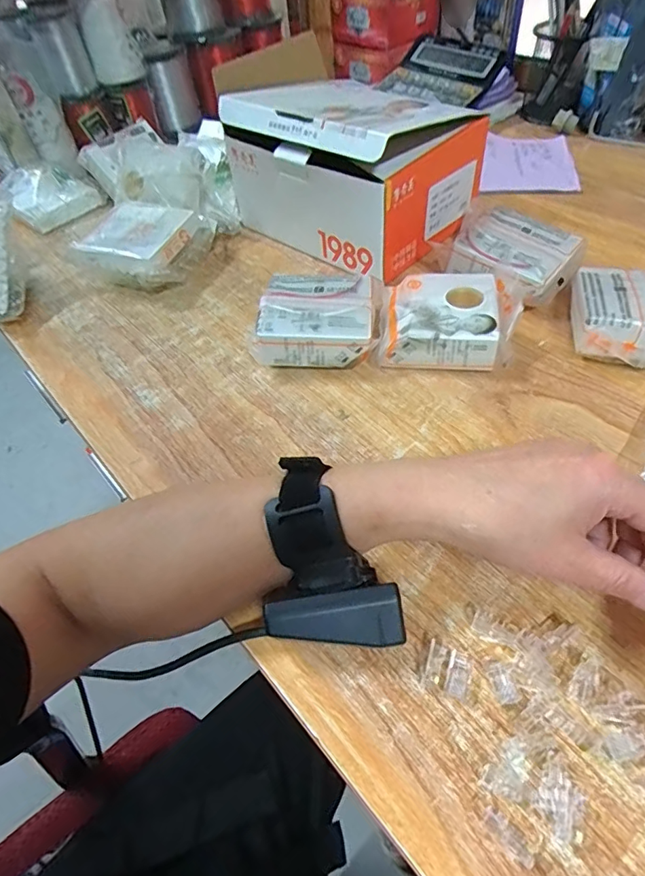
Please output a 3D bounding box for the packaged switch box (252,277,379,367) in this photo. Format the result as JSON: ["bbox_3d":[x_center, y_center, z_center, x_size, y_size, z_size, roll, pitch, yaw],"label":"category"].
[{"bbox_3d":[-0.001,-0.097,0.403,0.092,0.045,0.083,3,52,8],"label":"packaged switch box"}]

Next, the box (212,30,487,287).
[{"bbox_3d":[0.022,-0.277,0.484,0.213,0.137,0.150,30,61,26],"label":"box"}]

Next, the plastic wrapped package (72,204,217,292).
[{"bbox_3d":[-0.174,-0.189,0.490,0.089,0.051,0.106,10,54,14],"label":"plastic wrapped package"}]

